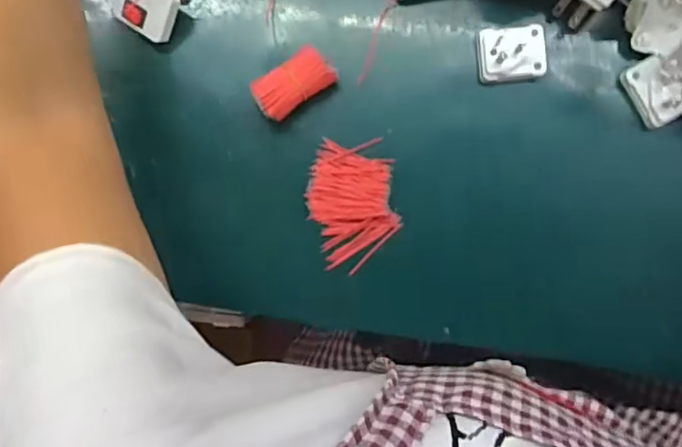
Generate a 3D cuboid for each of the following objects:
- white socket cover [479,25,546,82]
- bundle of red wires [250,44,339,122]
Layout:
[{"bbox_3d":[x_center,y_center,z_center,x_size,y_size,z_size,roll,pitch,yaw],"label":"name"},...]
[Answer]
[{"bbox_3d":[0.127,-0.126,0.435,0.048,0.018,0.038,-5,88,4],"label":"white socket cover"},{"bbox_3d":[-0.034,-0.104,0.434,0.059,0.036,0.031,-35,86,3],"label":"bundle of red wires"}]

